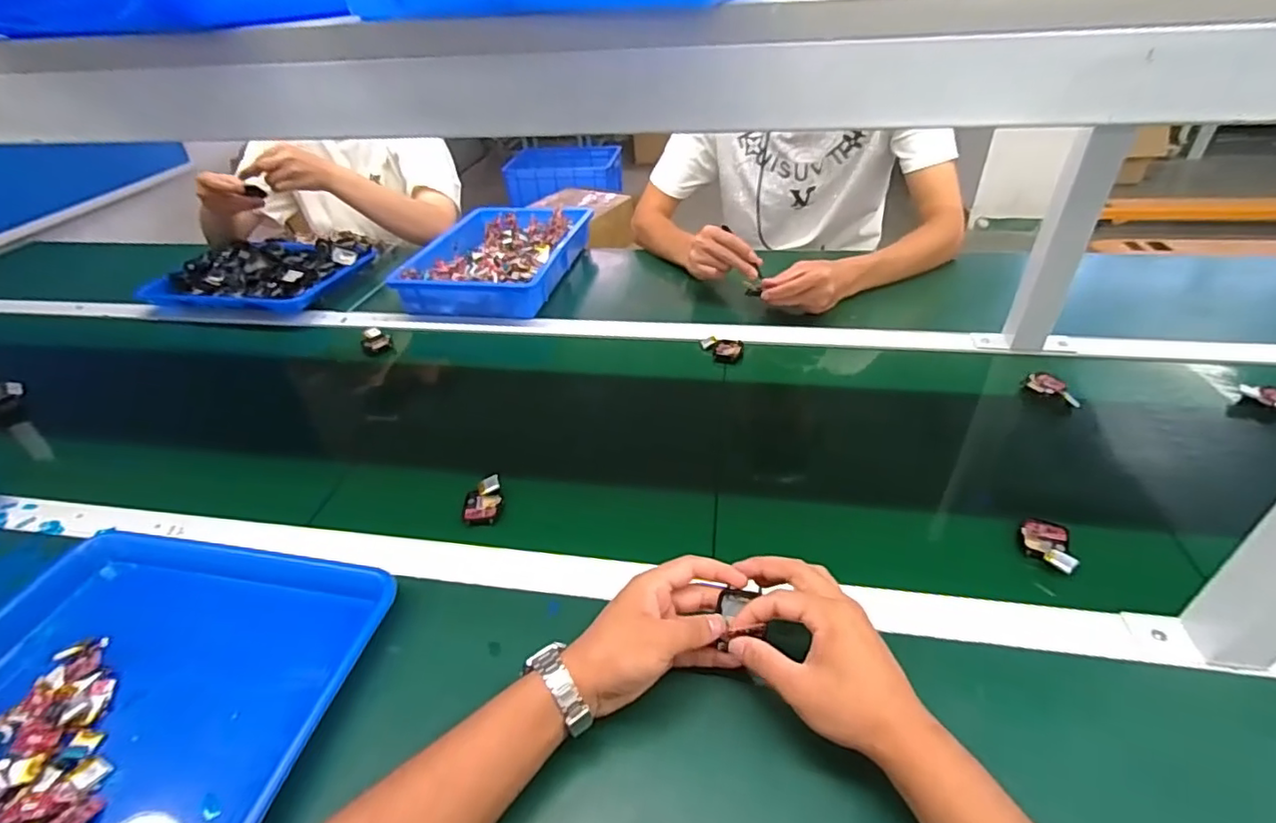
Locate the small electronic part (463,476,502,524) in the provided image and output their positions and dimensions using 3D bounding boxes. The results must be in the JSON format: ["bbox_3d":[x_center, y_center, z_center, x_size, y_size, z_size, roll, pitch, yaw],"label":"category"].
[{"bbox_3d":[-0.159,0.092,0.604,0.036,0.017,0.051,-7,39,-4],"label":"small electronic part"}]

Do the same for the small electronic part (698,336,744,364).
[{"bbox_3d":[0.114,-0.087,0.817,0.062,0.014,0.039,18,44,25],"label":"small electronic part"}]

